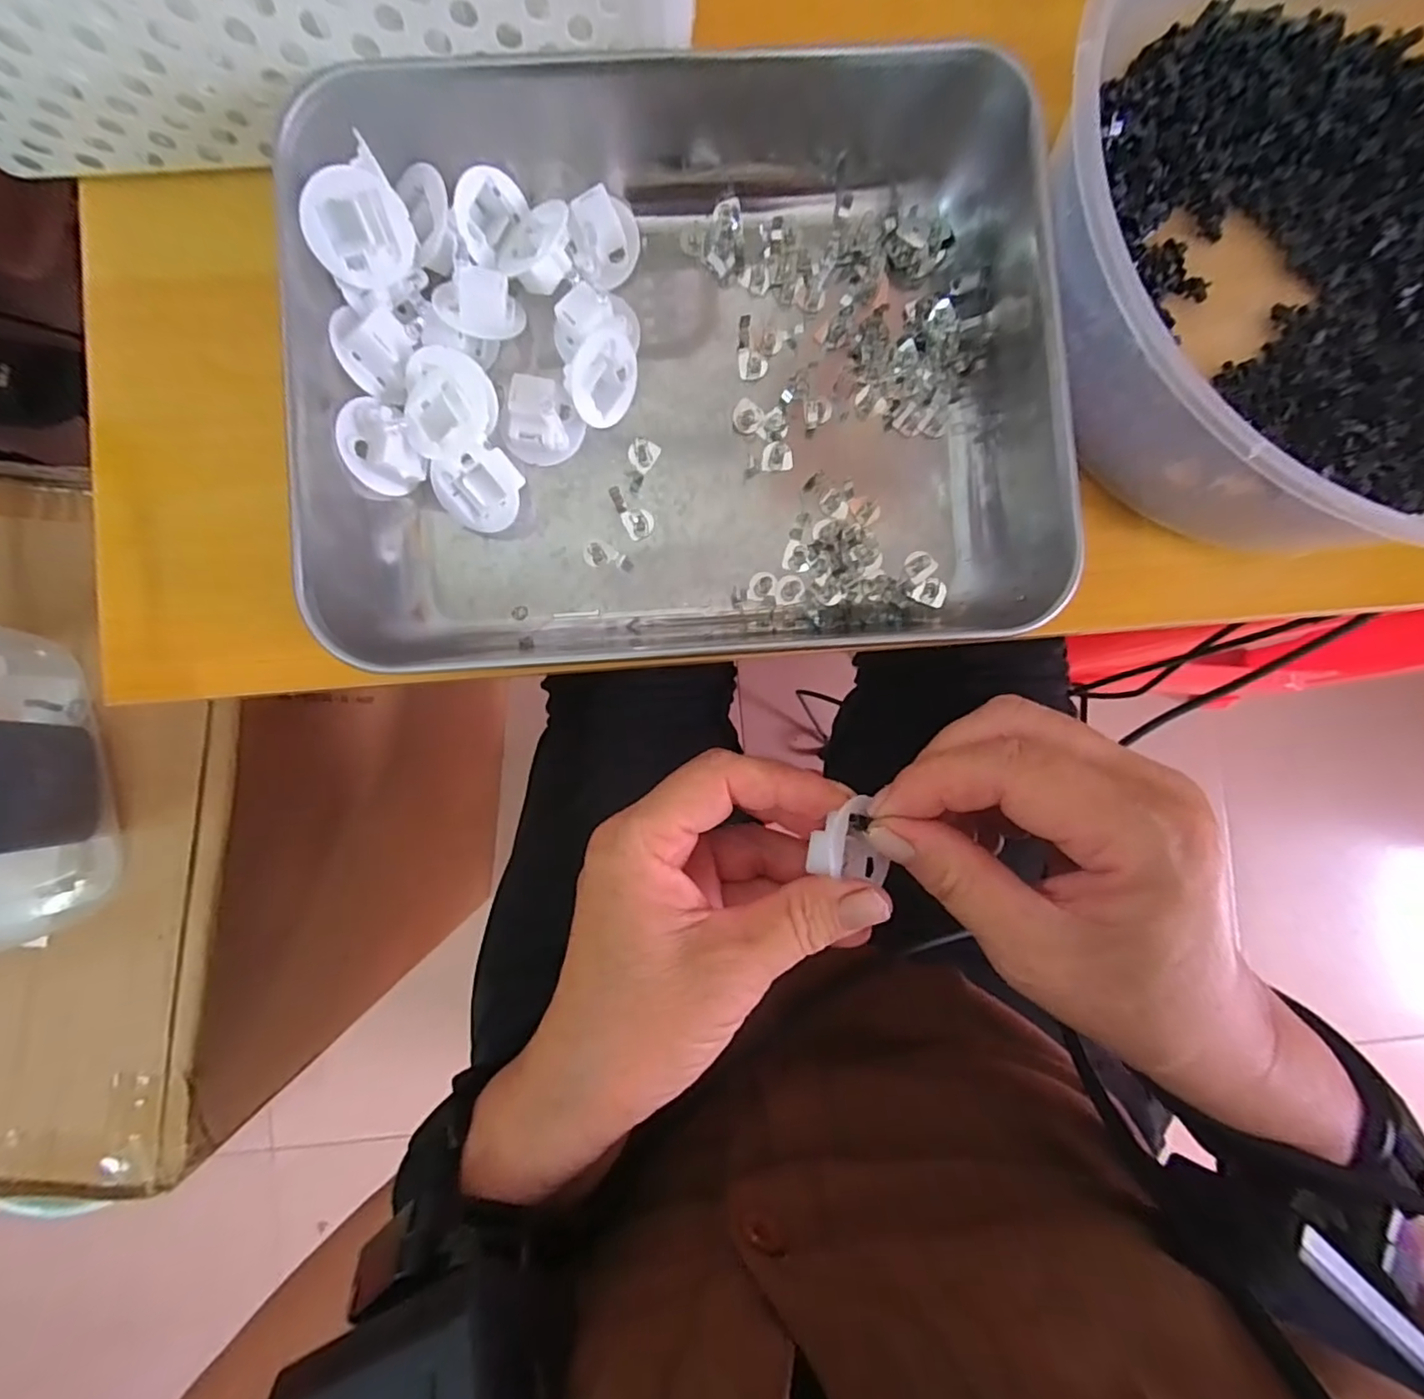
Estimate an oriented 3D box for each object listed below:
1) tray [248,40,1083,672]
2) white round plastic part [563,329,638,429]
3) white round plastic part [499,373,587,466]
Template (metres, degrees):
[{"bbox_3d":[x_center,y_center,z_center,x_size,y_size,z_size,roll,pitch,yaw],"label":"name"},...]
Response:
[{"bbox_3d":[-0.011,-0.125,0.217,0.253,0.050,0.213,-4,89,-2],"label":"tray"},{"bbox_3d":[-0.042,-0.120,0.225,0.011,0.026,0.031,30,78,38],"label":"white round plastic part"},{"bbox_3d":[-0.065,-0.105,0.228,0.027,0.016,0.026,0,88,-2],"label":"white round plastic part"}]

